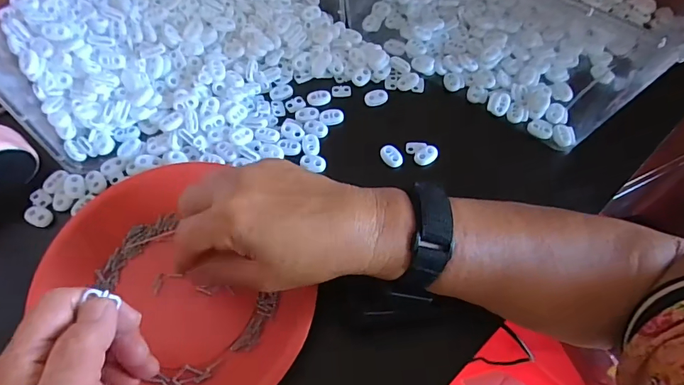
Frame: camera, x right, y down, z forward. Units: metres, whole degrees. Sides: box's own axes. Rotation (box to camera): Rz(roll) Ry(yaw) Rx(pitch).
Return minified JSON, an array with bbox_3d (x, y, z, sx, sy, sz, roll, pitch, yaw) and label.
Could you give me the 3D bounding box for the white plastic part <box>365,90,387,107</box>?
[{"bbox_3d":[0.033,-0.092,0.410,0.021,0.007,0.014,-5,63,-5],"label":"white plastic part"}]

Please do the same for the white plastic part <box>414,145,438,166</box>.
[{"bbox_3d":[0.075,-0.033,0.378,0.022,0.005,0.015,-32,68,-18],"label":"white plastic part"}]

